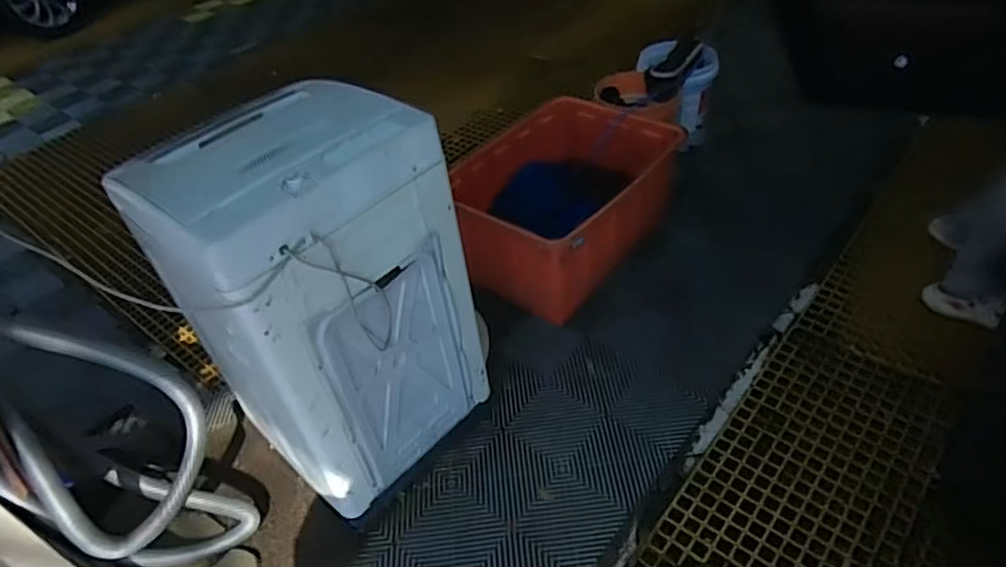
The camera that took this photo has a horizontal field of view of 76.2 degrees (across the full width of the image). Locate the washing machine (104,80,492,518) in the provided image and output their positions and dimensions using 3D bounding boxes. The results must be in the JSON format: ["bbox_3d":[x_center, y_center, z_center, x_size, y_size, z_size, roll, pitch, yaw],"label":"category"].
[{"bbox_3d":[-0.414,0.013,1.457,0.528,0.764,0.496,28,53,35],"label":"washing machine"}]

